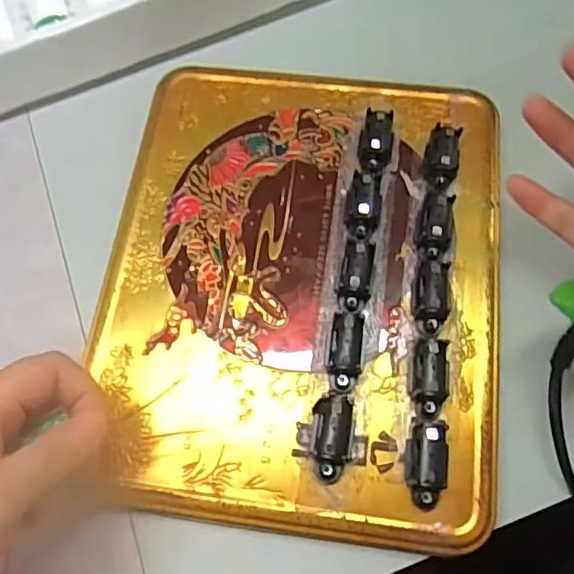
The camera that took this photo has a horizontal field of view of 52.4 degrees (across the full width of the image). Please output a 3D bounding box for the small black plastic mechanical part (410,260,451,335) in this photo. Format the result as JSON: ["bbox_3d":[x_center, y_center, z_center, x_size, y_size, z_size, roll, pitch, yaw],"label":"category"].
[{"bbox_3d":[0.068,0.004,0.276,0.017,0.012,0.034,4,69,5],"label":"small black plastic mechanical part"}]

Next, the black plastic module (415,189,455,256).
[{"bbox_3d":[0.074,-0.030,0.288,0.017,0.014,0.032,10,70,7],"label":"black plastic module"}]

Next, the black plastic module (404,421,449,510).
[{"bbox_3d":[0.060,0.075,0.247,0.018,0.013,0.036,8,81,6],"label":"black plastic module"}]

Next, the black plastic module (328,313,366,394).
[{"bbox_3d":[0.027,0.029,0.267,0.015,0.013,0.036,5,69,5],"label":"black plastic module"}]

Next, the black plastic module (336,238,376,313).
[{"bbox_3d":[0.033,-0.005,0.278,0.014,0.016,0.035,12,80,8],"label":"black plastic module"}]

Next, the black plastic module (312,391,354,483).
[{"bbox_3d":[0.020,0.064,0.252,0.018,0.016,0.037,1,69,3],"label":"black plastic module"}]

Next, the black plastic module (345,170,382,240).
[{"bbox_3d":[0.039,-0.041,0.293,0.015,0.014,0.034,13,70,8],"label":"black plastic module"}]

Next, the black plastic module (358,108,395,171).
[{"bbox_3d":[0.047,-0.076,0.307,0.017,0.015,0.032,9,70,6],"label":"black plastic module"}]

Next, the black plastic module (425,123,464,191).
[{"bbox_3d":[0.080,-0.066,0.303,0.016,0.014,0.035,11,70,7],"label":"black plastic module"}]

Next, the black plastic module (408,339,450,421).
[{"bbox_3d":[0.065,0.041,0.261,0.018,0.013,0.035,4,69,5],"label":"black plastic module"}]

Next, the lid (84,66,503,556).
[{"bbox_3d":[0.007,-0.009,0.287,0.193,0.019,0.235,7,67,6],"label":"lid"}]

